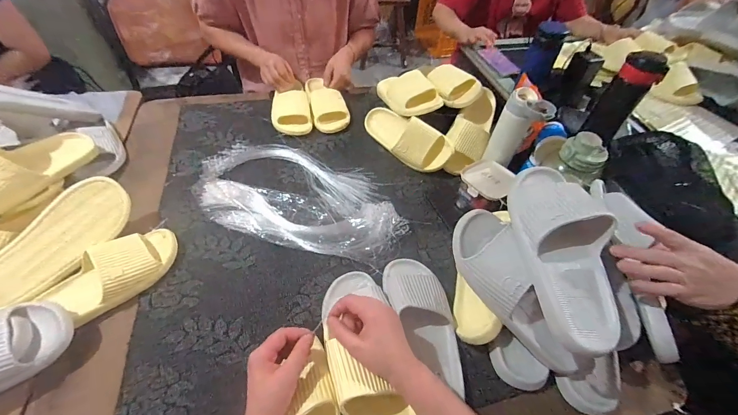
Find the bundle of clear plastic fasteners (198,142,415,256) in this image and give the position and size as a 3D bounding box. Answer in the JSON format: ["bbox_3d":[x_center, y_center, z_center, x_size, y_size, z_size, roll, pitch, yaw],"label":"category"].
[{"bbox_3d":[-0.150,-0.032,0.707,0.467,0.027,0.253,17,52,8],"label":"bundle of clear plastic fasteners"}]

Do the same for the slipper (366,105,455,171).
[{"bbox_3d":[0.083,-0.175,0.802,0.249,0.107,0.055,36,17,27],"label":"slipper"}]

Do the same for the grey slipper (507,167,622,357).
[{"bbox_3d":[0.273,0.049,0.447,0.111,0.065,0.268,2,50,-2],"label":"grey slipper"}]

